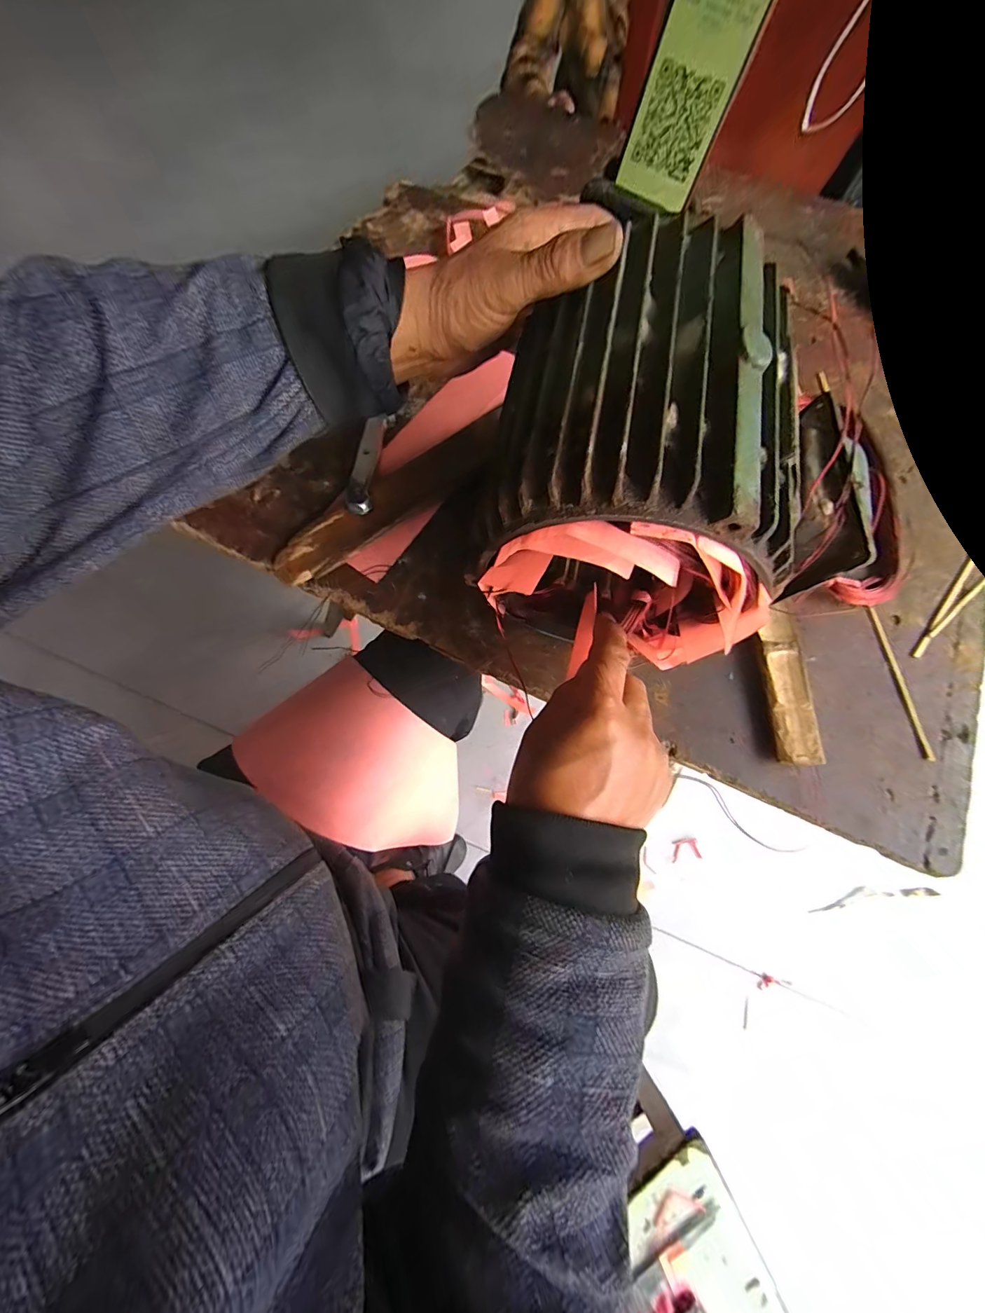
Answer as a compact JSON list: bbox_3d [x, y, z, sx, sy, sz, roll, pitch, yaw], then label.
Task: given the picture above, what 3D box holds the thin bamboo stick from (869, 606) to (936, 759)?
[{"bbox_3d":[0.329,0.020,0.345,0.007,0.004,0.125,-5,73,-4],"label":"thin bamboo stick"}]

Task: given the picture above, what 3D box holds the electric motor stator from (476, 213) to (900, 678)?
[{"bbox_3d":[0.093,-0.117,0.273,0.155,0.151,0.199,11,73,1],"label":"electric motor stator"}]

